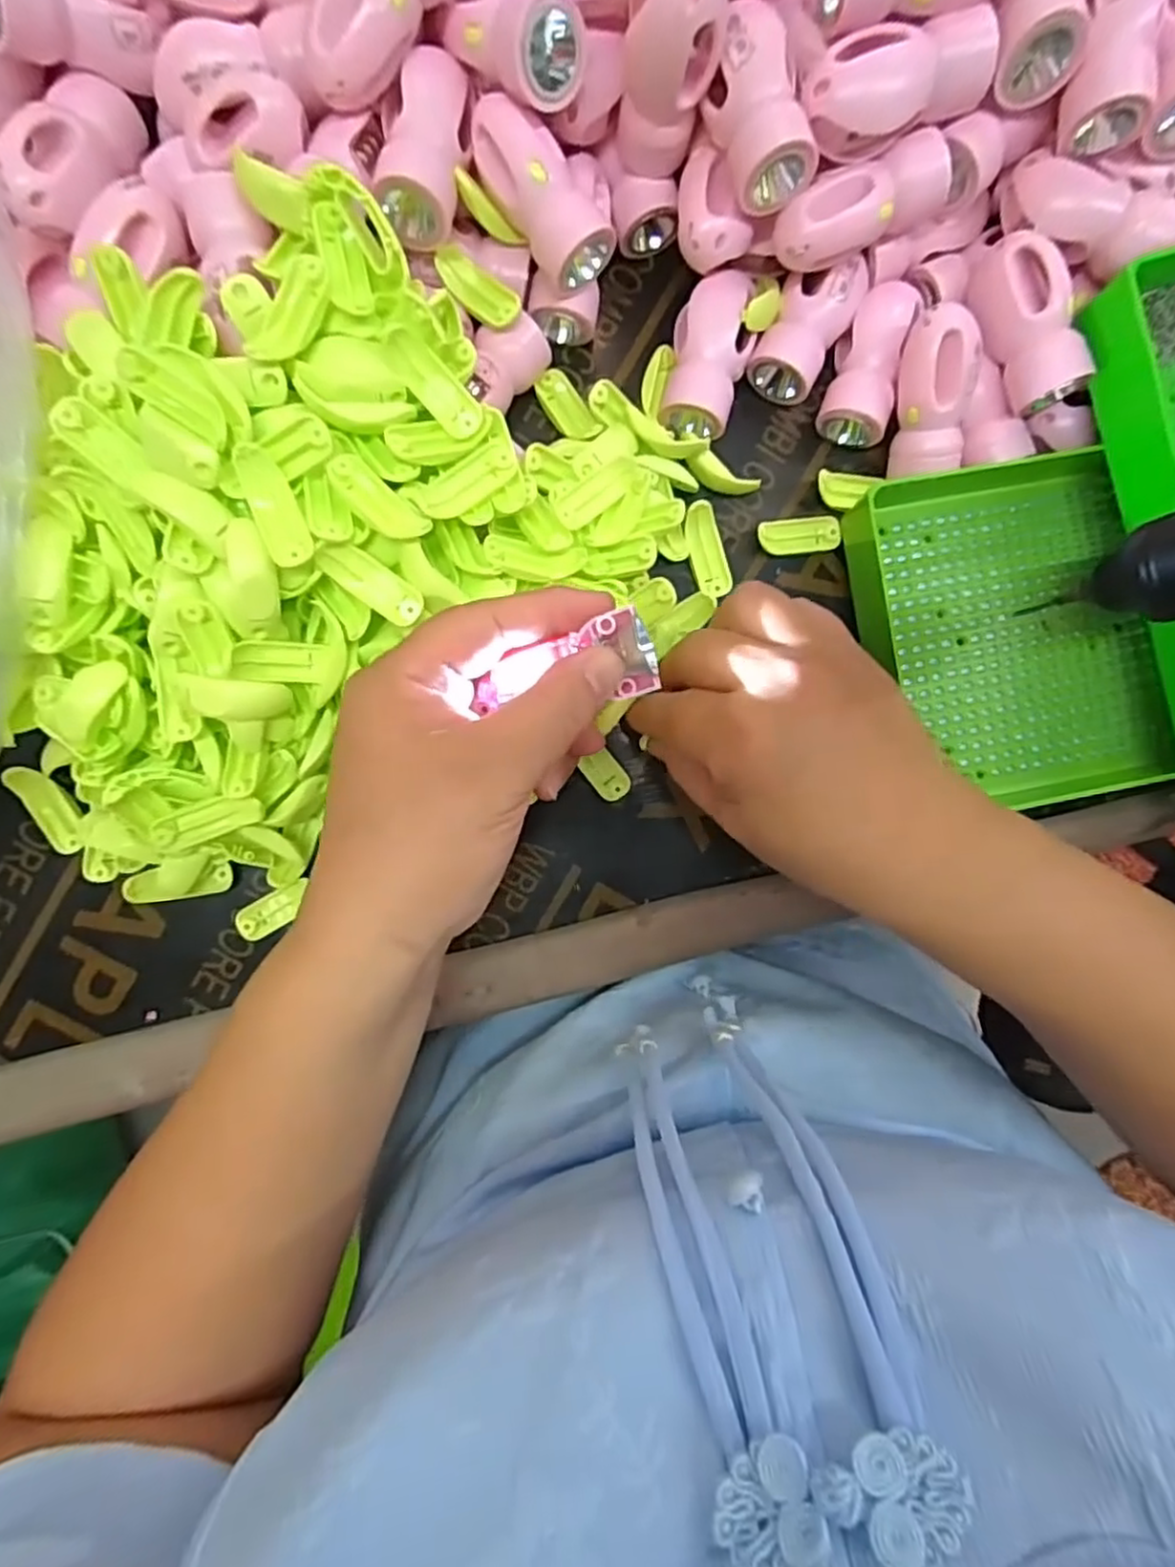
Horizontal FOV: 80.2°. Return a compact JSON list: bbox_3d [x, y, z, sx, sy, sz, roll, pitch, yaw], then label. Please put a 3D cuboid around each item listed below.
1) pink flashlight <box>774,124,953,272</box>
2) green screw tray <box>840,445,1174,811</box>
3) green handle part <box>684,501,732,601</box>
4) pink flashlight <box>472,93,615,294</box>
[{"bbox_3d":[0.109,-0.229,0.277,0.066,0.021,0.026,-24,94,-3],"label":"pink flashlight"},{"bbox_3d":[0.194,-0.067,0.315,0.136,0.028,0.152,-11,94,-4],"label":"green screw tray"},{"bbox_3d":[0.056,-0.107,0.319,0.016,0.009,0.040,-16,94,-3],"label":"green handle part"},{"bbox_3d":[-0.018,-0.226,0.269,0.029,0.023,0.063,-33,95,-2],"label":"pink flashlight"}]

